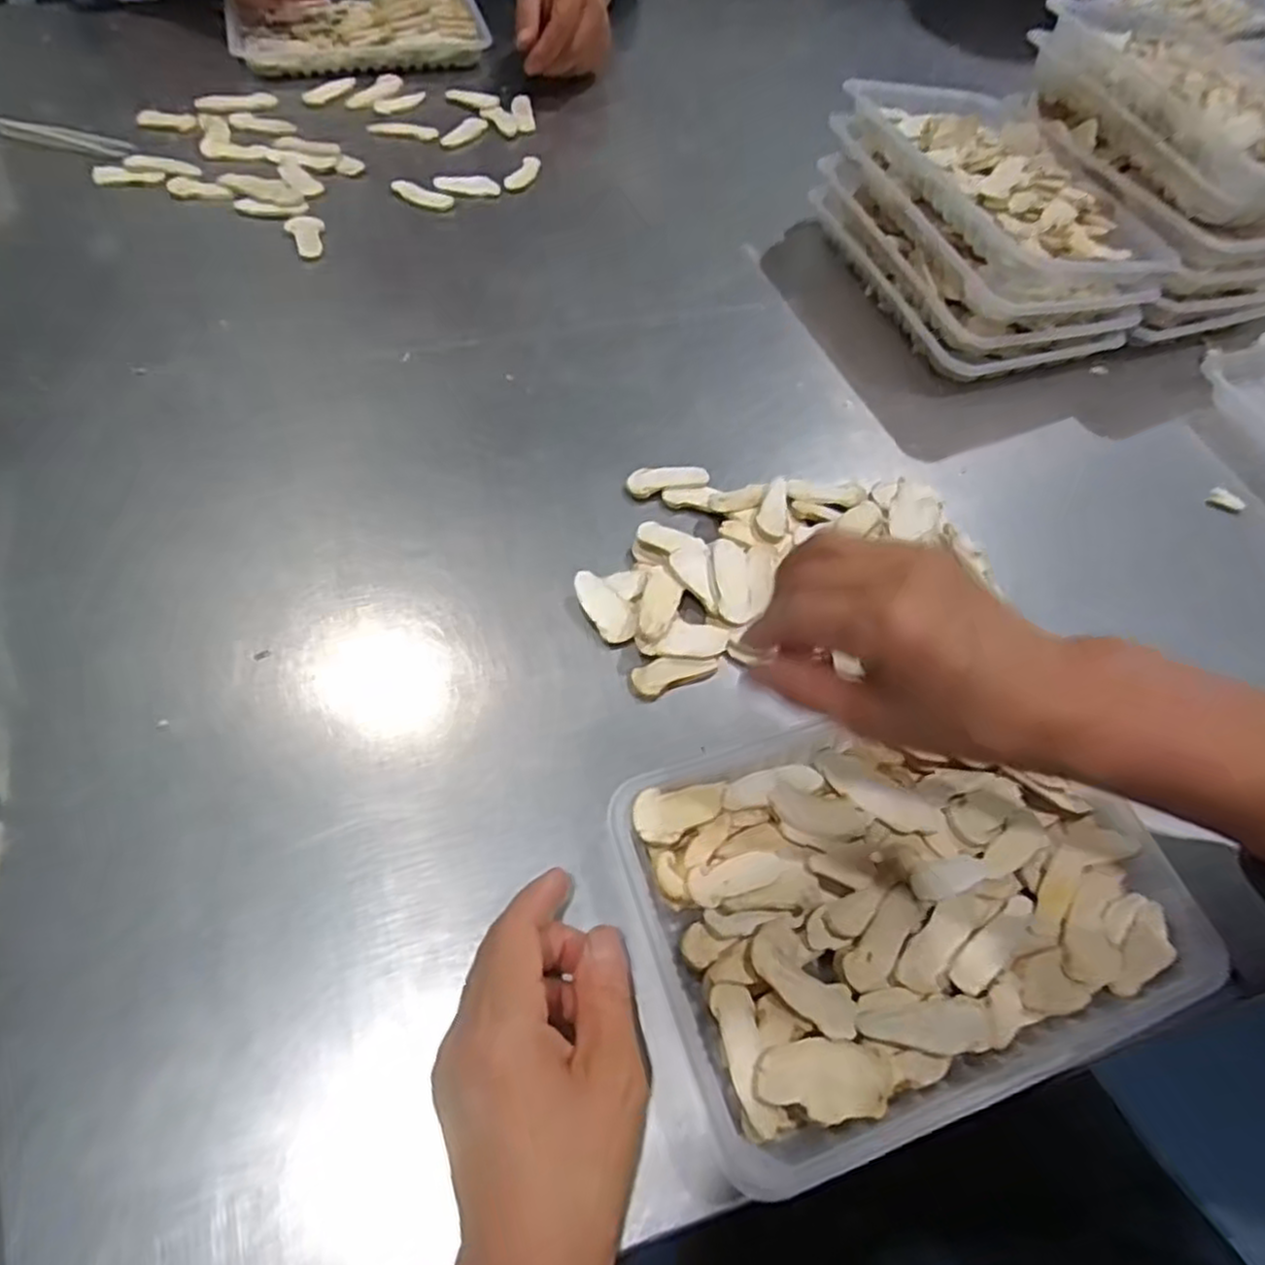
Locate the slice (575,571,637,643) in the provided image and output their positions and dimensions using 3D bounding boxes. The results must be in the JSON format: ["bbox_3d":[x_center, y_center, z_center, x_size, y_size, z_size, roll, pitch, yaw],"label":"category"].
[{"bbox_3d":[-0.014,-0.015,0.405,0.022,0.006,0.044,-29,65,-20],"label":"slice"}]

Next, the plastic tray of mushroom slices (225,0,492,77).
[{"bbox_3d":[-0.263,-0.587,0.716,0.230,0.030,0.144,-15,61,-13],"label":"plastic tray of mushroom slices"}]

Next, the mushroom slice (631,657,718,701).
[{"bbox_3d":[0.021,0.021,0.388,0.044,0.006,0.020,-19,62,-15],"label":"mushroom slice"}]

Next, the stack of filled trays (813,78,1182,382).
[{"bbox_3d":[0.256,-0.311,0.558,0.161,0.088,0.239,-16,61,-13],"label":"stack of filled trays"}]

